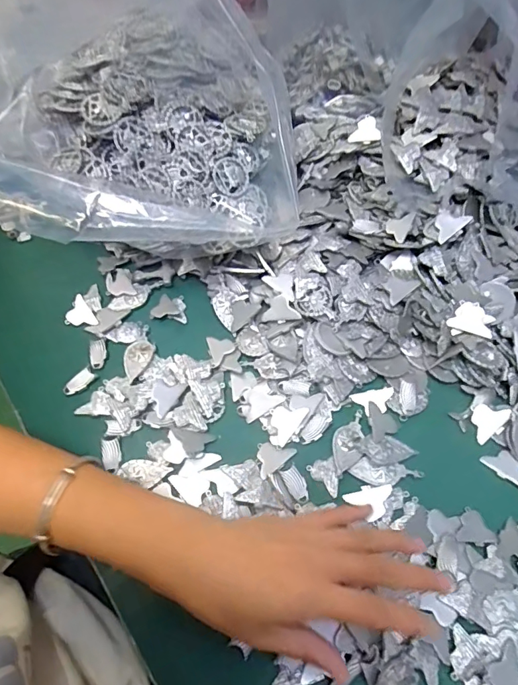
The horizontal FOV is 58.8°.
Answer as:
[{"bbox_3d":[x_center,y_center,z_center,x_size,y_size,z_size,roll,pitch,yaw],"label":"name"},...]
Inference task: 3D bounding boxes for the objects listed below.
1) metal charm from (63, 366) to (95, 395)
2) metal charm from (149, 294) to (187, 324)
[{"bbox_3d":[-0.160,0.036,0.408,0.014,0.004,0.028,37,69,20],"label":"metal charm"},{"bbox_3d":[-0.086,-0.035,0.446,0.034,0.009,0.029,4,62,5],"label":"metal charm"}]

